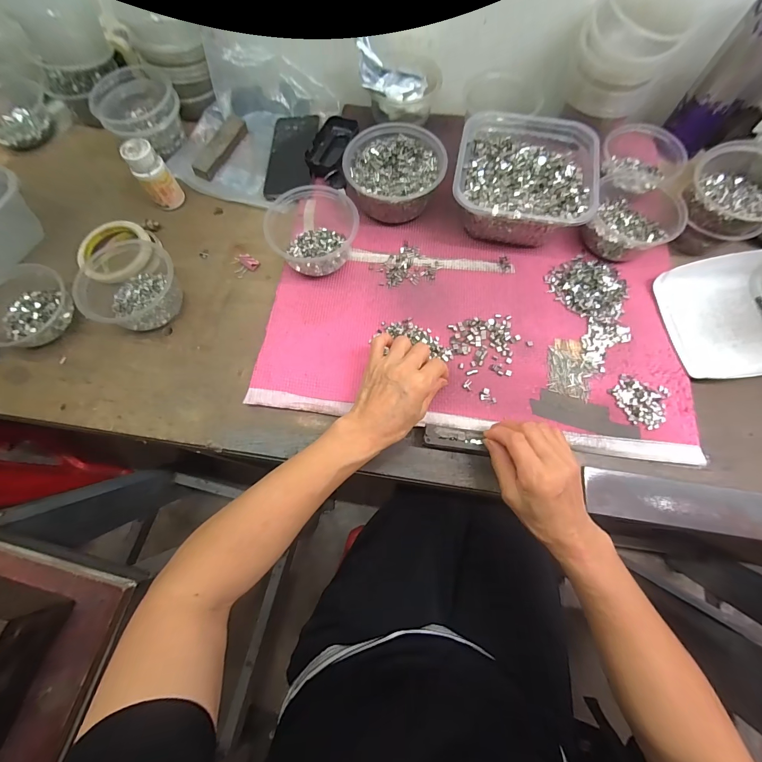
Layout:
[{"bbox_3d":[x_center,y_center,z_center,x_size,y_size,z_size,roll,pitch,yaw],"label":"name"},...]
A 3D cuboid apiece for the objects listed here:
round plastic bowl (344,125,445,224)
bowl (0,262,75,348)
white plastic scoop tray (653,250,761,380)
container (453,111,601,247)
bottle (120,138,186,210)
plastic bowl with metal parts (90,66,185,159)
[{"bbox_3d":[0.019,-0.288,0.490,0.134,0.062,0.128,4,72,3],"label":"round plastic bowl"},{"bbox_3d":[-0.459,-0.095,0.446,0.129,0.040,0.117,15,73,6],"label":"bowl"},{"bbox_3d":[0.450,-0.090,0.404,0.179,0.079,0.158,-7,72,-1],"label":"white plastic scoop tray"},{"bbox_3d":[0.186,-0.268,0.473,0.169,0.074,0.173,10,73,5],"label":"container"},{"bbox_3d":[-0.321,-0.291,0.495,0.042,0.084,0.034,-35,74,-9],"label":"bottle"},{"bbox_3d":[-0.367,-0.413,0.539,0.113,0.075,0.103,0,72,1],"label":"plastic bowl with metal parts"}]

